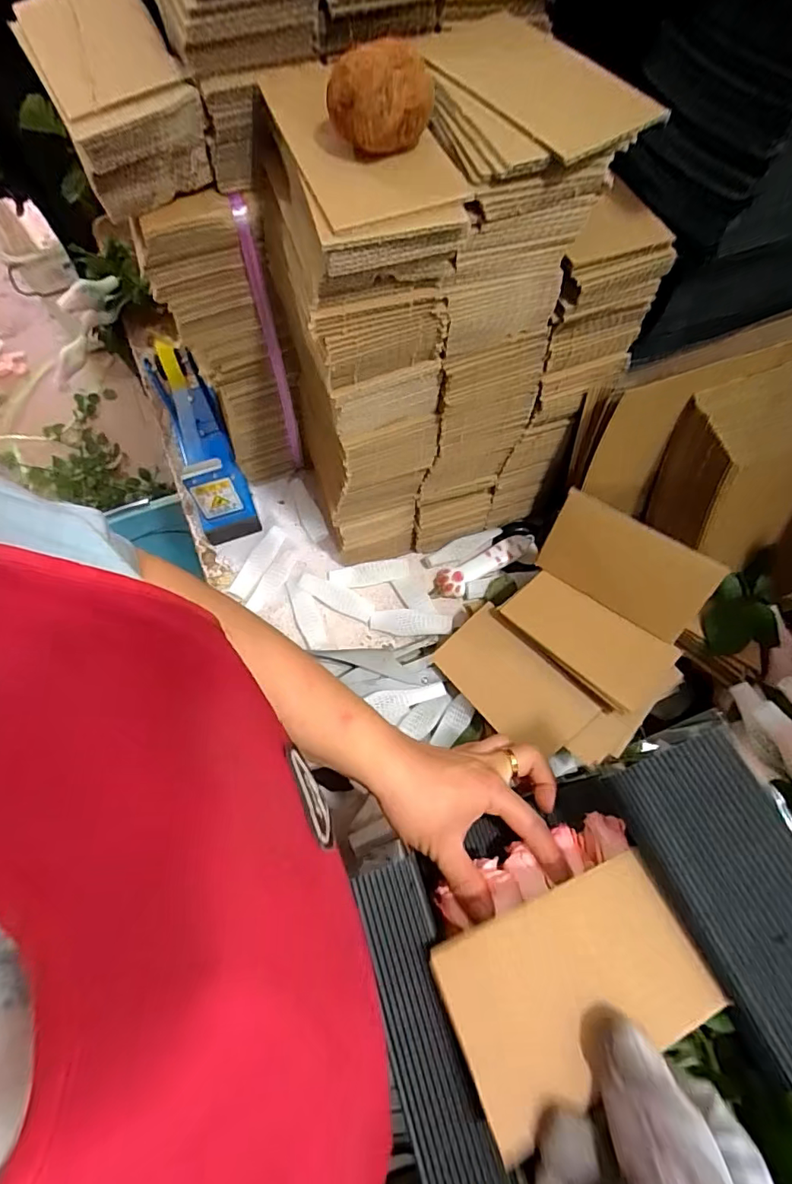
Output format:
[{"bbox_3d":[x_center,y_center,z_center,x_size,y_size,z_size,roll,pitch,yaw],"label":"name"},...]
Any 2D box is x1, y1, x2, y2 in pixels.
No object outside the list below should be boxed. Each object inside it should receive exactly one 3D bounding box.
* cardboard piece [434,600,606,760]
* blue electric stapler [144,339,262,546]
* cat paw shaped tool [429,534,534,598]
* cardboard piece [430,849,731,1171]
[{"bbox_3d":[0.103,0.085,0.466,0.078,0.007,0.136,-50,65,16],"label":"cardboard piece"},{"bbox_3d":[-0.217,-0.167,0.557,0.065,0.123,0.196,-19,69,-7],"label":"blue electric stapler"},{"bbox_3d":[0.096,-0.028,0.557,0.125,0.019,0.032,-24,70,-9],"label":"cat paw shaped tool"},{"bbox_3d":[0.094,0.198,0.262,0.136,0.006,0.080,-16,61,-18],"label":"cardboard piece"}]

